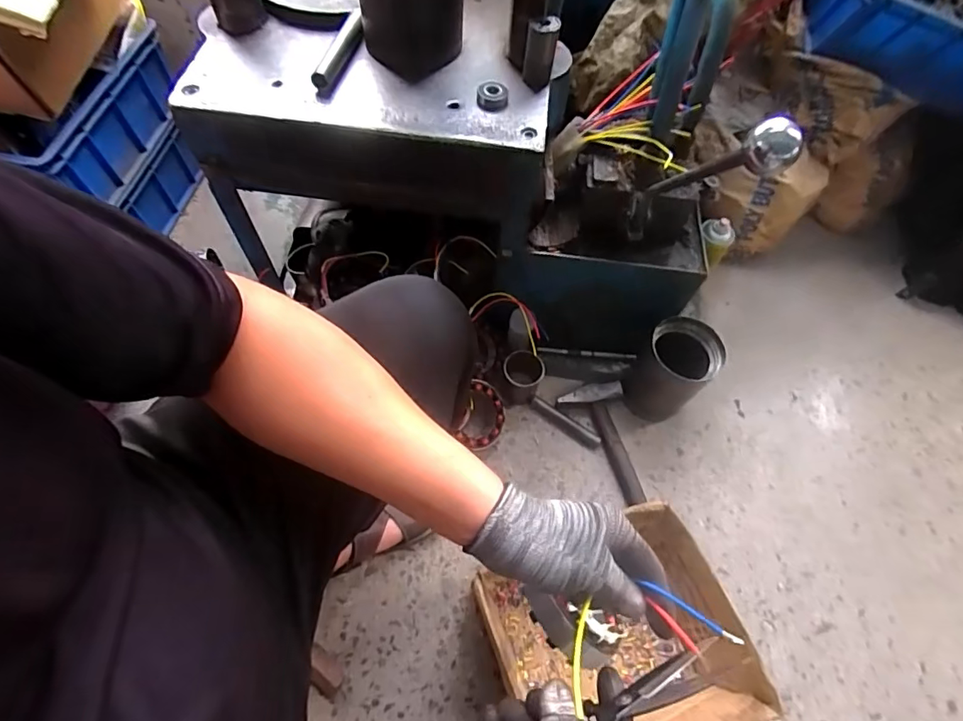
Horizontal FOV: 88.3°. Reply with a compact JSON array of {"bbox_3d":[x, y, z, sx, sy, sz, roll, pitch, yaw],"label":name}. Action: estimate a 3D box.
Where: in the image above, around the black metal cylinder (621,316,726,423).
[{"bbox_3d":[0.327,0.021,0.863,0.132,0.173,0.121,2,62,-3],"label":"black metal cylinder"}]

